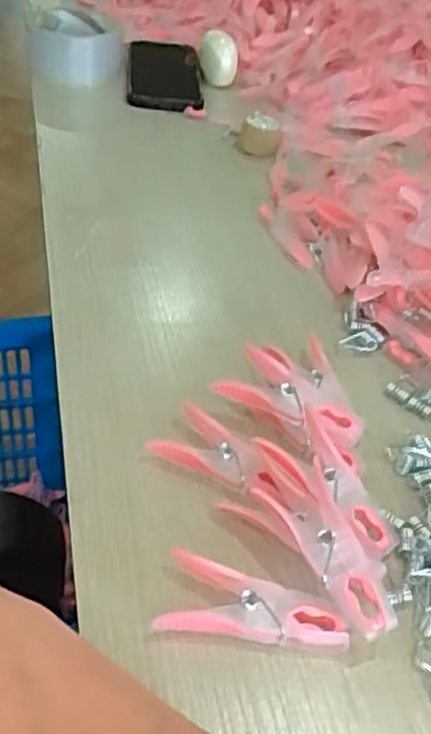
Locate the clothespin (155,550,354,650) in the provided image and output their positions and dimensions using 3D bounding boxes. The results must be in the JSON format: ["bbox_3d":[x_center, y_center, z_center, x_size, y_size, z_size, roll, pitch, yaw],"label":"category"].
[{"bbox_3d":[0.016,0.098,0.292,0.077,0.014,0.031,5,43,-1],"label":"clothespin"}]

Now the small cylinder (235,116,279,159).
[{"bbox_3d":[0.036,-0.195,0.588,0.036,0.028,0.033,3,43,-3],"label":"small cylinder"}]

